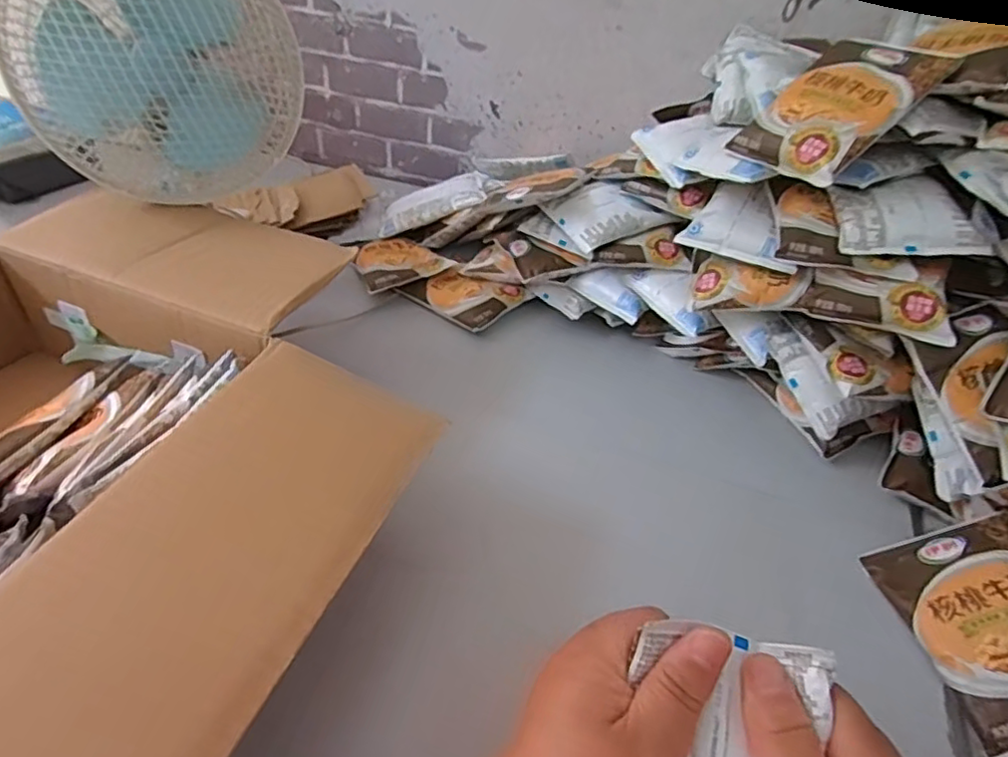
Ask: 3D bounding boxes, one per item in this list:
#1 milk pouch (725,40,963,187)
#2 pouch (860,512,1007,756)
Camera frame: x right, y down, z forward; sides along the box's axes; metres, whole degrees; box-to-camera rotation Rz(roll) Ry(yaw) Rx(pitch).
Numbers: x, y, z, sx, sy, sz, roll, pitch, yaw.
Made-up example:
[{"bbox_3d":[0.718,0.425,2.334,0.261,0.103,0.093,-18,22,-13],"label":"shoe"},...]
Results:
[{"bbox_3d":[0.246,-0.203,0.456,0.125,0.015,0.091,-44,50,0],"label":"milk pouch"},{"bbox_3d":[0.310,0.151,0.386,0.099,0.024,0.128,-26,38,12],"label":"pouch"}]

